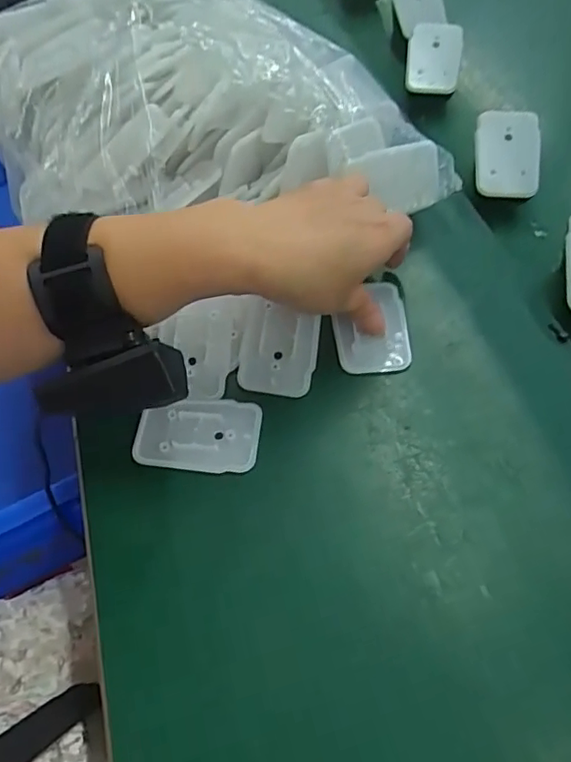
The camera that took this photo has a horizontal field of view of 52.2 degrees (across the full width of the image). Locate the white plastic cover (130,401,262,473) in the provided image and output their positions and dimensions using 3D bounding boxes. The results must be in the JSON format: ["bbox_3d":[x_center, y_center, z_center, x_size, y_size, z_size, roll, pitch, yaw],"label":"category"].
[{"bbox_3d":[-0.049,0.029,0.328,0.068,0.008,0.043,4,60,4],"label":"white plastic cover"}]

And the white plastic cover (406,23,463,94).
[{"bbox_3d":[0.122,-0.266,0.480,0.043,0.011,0.058,6,84,6],"label":"white plastic cover"}]

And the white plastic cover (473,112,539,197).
[{"bbox_3d":[0.157,-0.159,0.411,0.044,0.007,0.059,3,89,6],"label":"white plastic cover"}]

